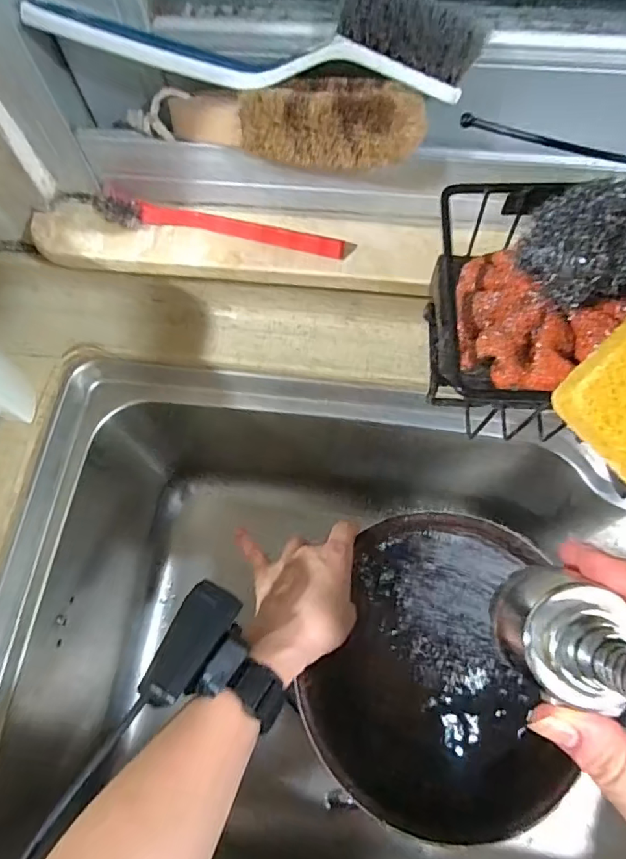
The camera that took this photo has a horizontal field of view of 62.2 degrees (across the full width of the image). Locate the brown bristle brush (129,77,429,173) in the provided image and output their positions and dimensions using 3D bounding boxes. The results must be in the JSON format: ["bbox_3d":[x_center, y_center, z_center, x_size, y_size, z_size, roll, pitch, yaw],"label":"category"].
[{"bbox_3d":[-0.026,-0.186,0.304,0.179,0.049,0.052,17,71,8],"label":"brown bristle brush"}]

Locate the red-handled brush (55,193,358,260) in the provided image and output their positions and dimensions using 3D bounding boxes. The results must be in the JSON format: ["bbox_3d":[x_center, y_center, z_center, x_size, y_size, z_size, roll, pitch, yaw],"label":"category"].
[{"bbox_3d":[-0.080,-0.138,0.350,0.210,0.021,0.021,13,70,6],"label":"red-handled brush"}]

